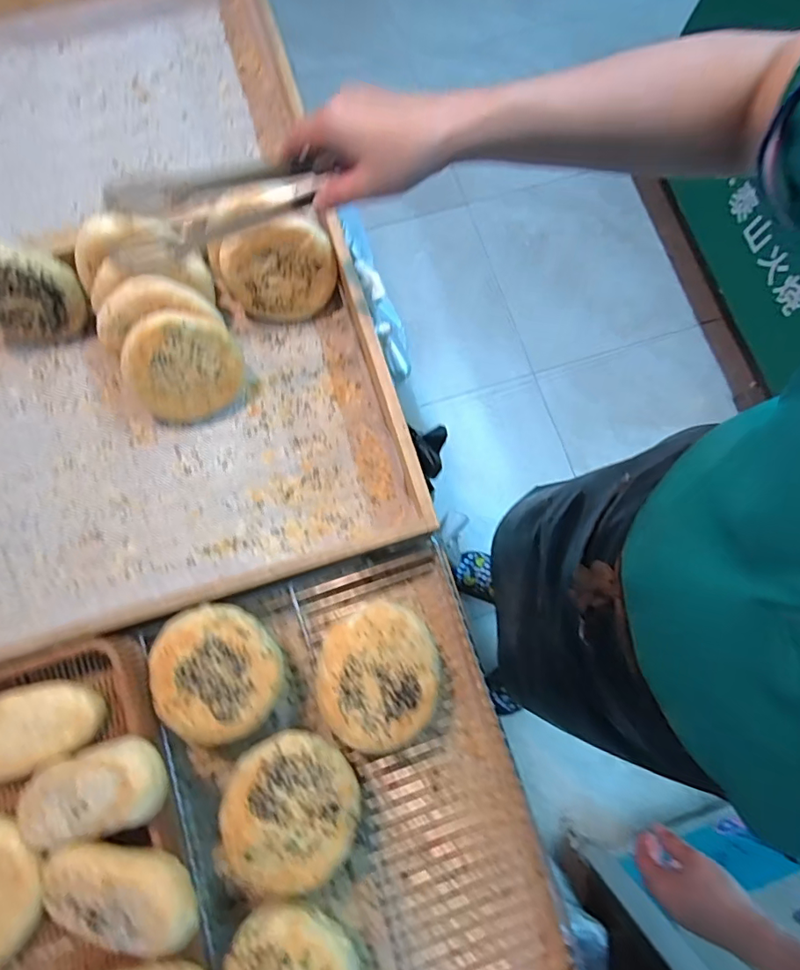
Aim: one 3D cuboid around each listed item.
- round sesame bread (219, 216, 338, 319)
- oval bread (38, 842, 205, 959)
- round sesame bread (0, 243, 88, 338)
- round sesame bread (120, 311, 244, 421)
[{"bbox_3d":[-0.130,-0.235,0.542,0.113,0.111,0.028,-10,50,-4],"label":"round sesame bread"},{"bbox_3d":[-0.217,0.308,0.374,0.139,0.024,0.061,-3,76,15],"label":"oval bread"},{"bbox_3d":[-0.387,-0.196,0.522,0.104,0.116,0.034,-27,79,-7],"label":"round sesame bread"},{"bbox_3d":[-0.223,-0.116,0.512,0.107,0.018,0.112,-13,128,-17],"label":"round sesame bread"}]

